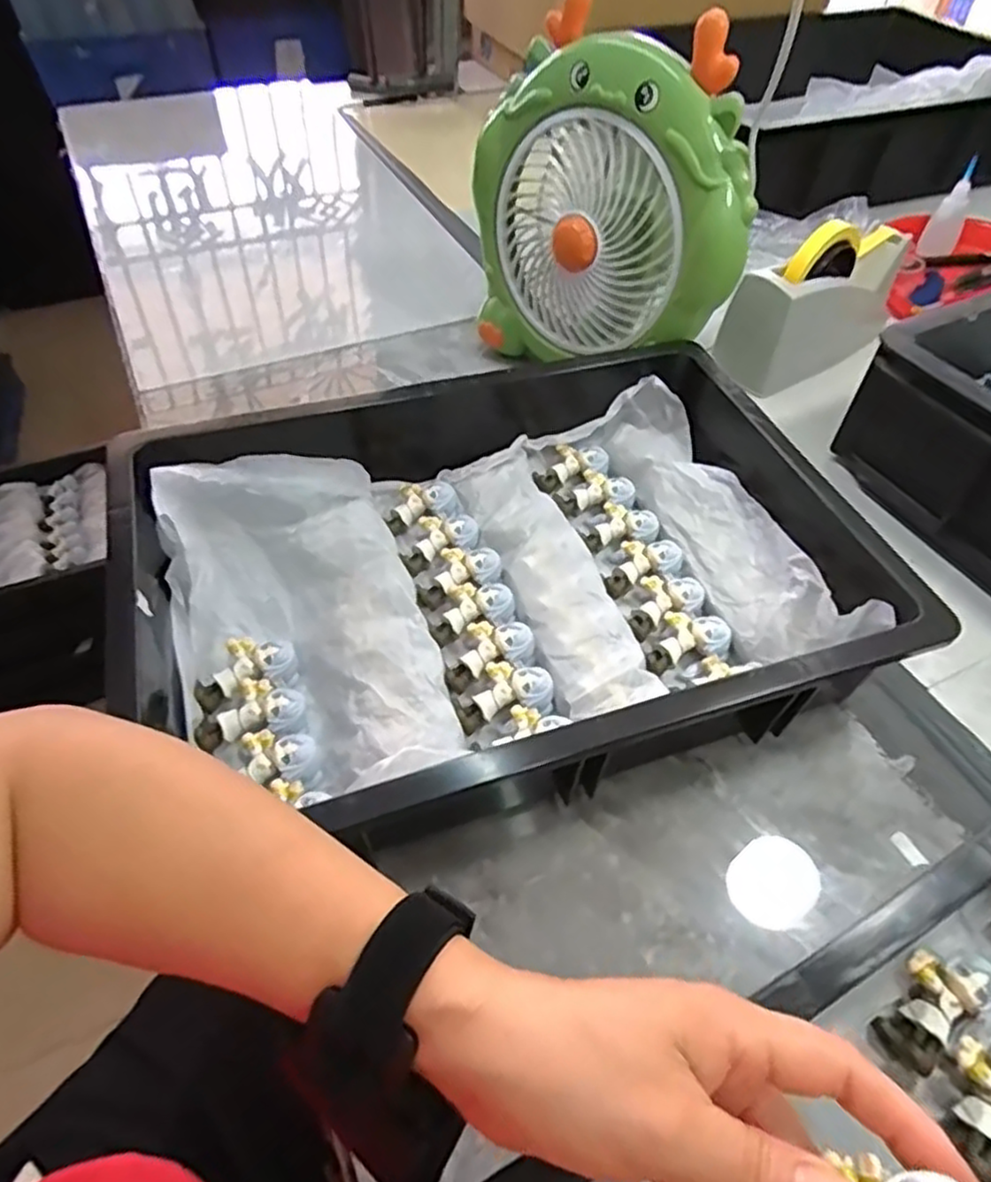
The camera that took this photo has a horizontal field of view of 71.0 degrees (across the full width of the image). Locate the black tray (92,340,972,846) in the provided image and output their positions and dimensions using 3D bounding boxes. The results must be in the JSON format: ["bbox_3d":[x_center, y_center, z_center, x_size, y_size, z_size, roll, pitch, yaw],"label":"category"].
[{"bbox_3d":[0.003,-0.021,0.468,0.454,0.094,0.331,-14,53,-13],"label":"black tray"}]

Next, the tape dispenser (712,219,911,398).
[{"bbox_3d":[0.307,-0.277,0.663,0.221,0.115,0.065,-27,57,-21],"label":"tape dispenser"}]

